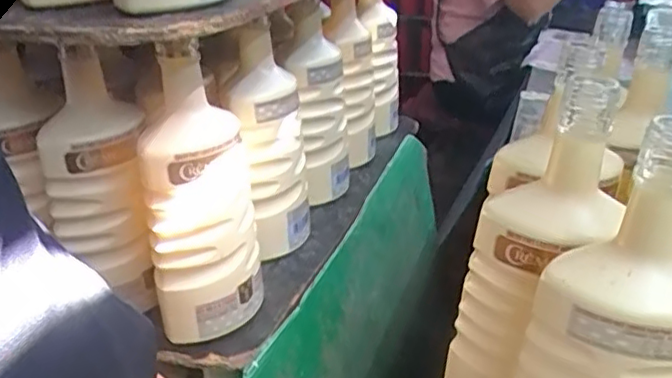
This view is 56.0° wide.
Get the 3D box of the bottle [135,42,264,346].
[{"bbox_3d":[-0.106,0.011,0.494,0.073,0.221,0.070,-1,26,3],"label":"bottle"}]

